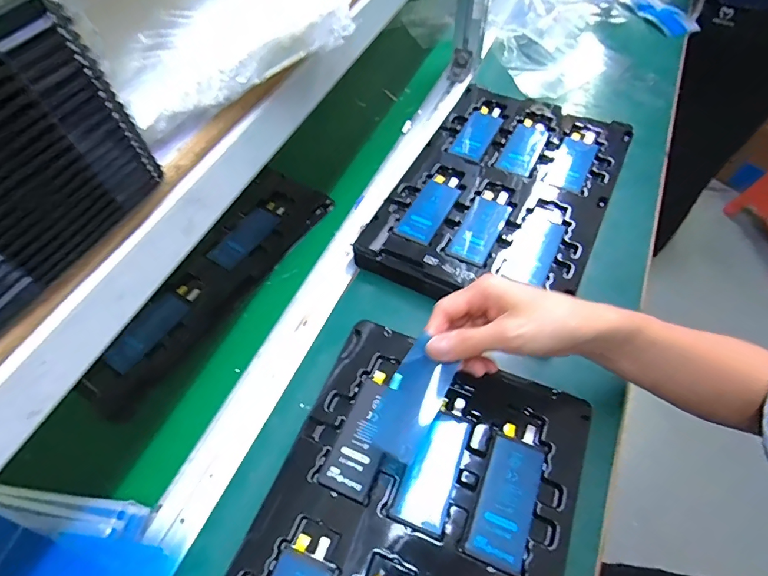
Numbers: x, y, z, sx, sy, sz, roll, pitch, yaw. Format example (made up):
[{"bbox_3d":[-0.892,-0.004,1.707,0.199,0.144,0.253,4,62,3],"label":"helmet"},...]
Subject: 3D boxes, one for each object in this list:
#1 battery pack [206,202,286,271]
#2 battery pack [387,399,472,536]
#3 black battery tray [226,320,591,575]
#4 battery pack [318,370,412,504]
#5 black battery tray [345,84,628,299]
[{"bbox_3d":[-0.166,-0.066,0.536,0.045,0.006,0.105,27,63,21],"label":"battery pack"},{"bbox_3d":[0.046,0.146,0.368,0.041,0.007,0.106,20,60,17],"label":"battery pack"},{"bbox_3d":[0.016,0.194,0.335,0.225,0.014,0.321,17,60,16],"label":"black battery tray"},{"bbox_3d":[-0.013,0.125,0.386,0.045,0.004,0.109,19,60,16],"label":"battery pack"},{"bbox_3d":[0.146,-0.118,0.530,0.234,0.030,0.337,23,61,19],"label":"black battery tray"}]

